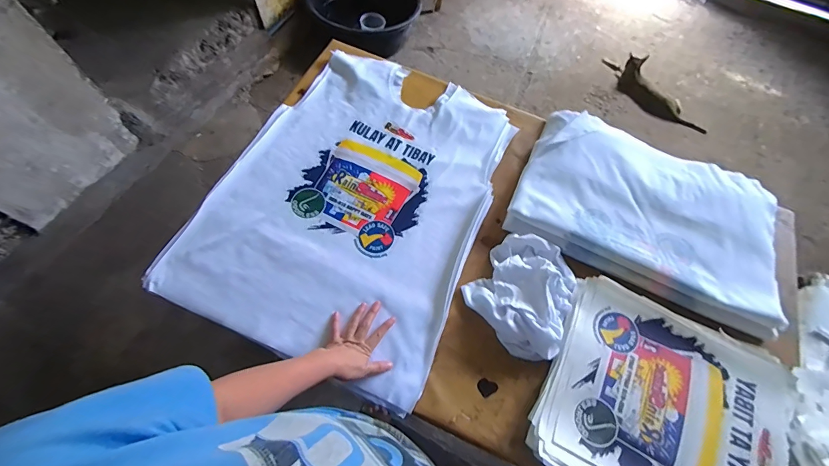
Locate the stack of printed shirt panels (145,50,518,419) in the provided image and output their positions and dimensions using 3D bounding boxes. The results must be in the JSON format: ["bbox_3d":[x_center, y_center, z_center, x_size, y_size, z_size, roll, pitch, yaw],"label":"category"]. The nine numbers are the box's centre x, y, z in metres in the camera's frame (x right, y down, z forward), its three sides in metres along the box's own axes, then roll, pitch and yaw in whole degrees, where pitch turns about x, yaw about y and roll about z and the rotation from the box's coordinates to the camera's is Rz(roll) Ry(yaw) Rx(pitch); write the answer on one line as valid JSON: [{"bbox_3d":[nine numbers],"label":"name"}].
[{"bbox_3d":[-0.112,-0.088,0.824,0.528,0.030,0.706,23,65,8],"label":"stack of printed shirt panels"}]

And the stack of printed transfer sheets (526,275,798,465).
[{"bbox_3d":[0.440,0.305,0.662,0.402,0.035,0.366,28,66,11],"label":"stack of printed transfer sheets"}]

